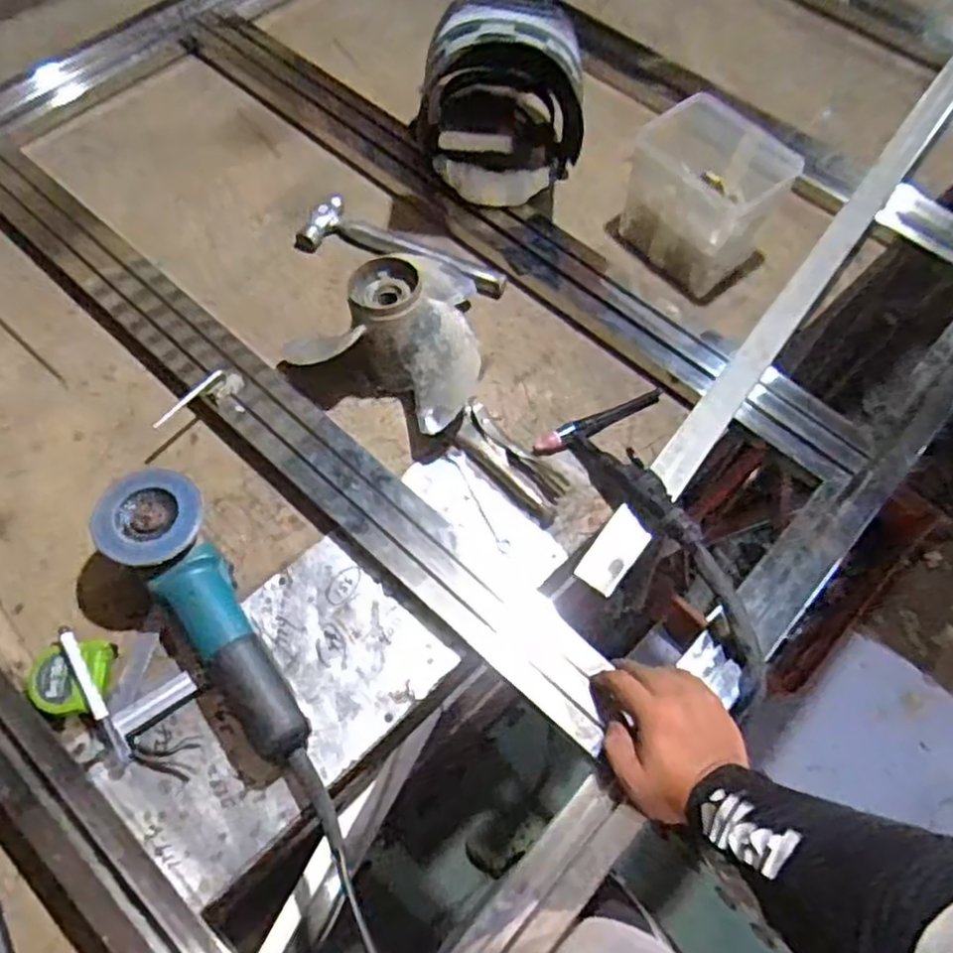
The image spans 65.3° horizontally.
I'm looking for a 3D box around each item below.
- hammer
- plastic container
[{"bbox_3d":[-0.090,-0.287,0.933,0.269,0.027,0.075,18,63,9],"label":"hammer"},{"bbox_3d":[0.263,-0.334,0.886,0.118,0.143,0.160,-37,69,-18],"label":"plastic container"}]

